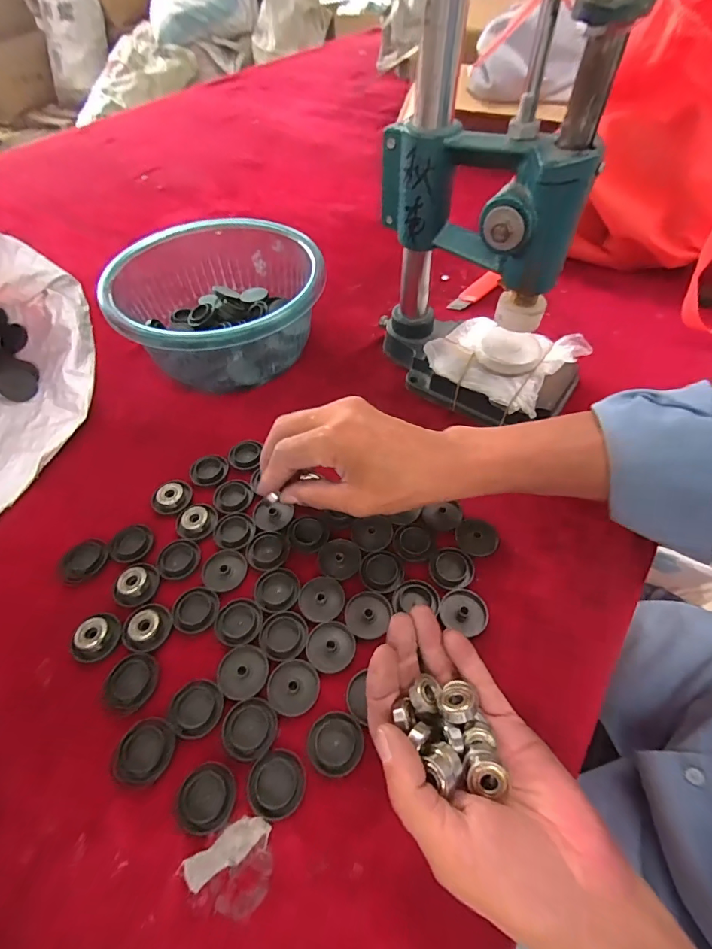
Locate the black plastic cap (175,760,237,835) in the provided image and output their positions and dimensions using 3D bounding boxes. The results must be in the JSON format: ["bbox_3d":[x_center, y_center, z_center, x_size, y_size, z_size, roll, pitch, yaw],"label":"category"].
[{"bbox_3d":[-0.085,0.184,0.249,0.030,0.008,0.032,0,55,0],"label":"black plastic cap"}]

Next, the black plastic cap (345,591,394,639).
[{"bbox_3d":[0.008,0.099,0.309,0.031,0.004,0.032,0,55,0],"label":"black plastic cap"}]

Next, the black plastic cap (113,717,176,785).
[{"bbox_3d":[-0.128,0.167,0.264,0.034,0.004,0.033,0,55,0],"label":"black plastic cap"}]

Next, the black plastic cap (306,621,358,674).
[{"bbox_3d":[-0.017,0.117,0.298,0.032,0.004,0.032,10,56,7],"label":"black plastic cap"}]

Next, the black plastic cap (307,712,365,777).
[{"bbox_3d":[-0.012,0.163,0.263,0.033,0.005,0.033,0,55,0],"label":"black plastic cap"}]

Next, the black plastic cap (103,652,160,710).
[{"bbox_3d":[-0.149,0.135,0.287,0.033,0.011,0.033,0,55,0],"label":"black plastic cap"}]

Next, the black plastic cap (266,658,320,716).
[{"bbox_3d":[-0.041,0.137,0.282,0.033,0.004,0.033,0,55,0],"label":"black plastic cap"}]

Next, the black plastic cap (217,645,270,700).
[{"bbox_3d":[-0.075,0.130,0.287,0.032,0.004,0.032,0,55,0],"label":"black plastic cap"}]

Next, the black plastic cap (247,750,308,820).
[{"bbox_3d":[-0.046,0.180,0.253,0.031,0.004,0.033,0,55,0],"label":"black plastic cap"}]

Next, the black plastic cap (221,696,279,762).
[{"bbox_3d":[-0.065,0.156,0.268,0.032,0.005,0.033,0,55,0],"label":"black plastic cap"}]

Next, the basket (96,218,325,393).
[{"bbox_3d":[-0.130,-0.176,0.458,0.186,0.087,0.199,0,55,0],"label":"basket"}]

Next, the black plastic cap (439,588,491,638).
[{"bbox_3d":[0.078,0.096,0.309,0.033,0.004,0.031,0,55,0],"label":"black plastic cap"}]

